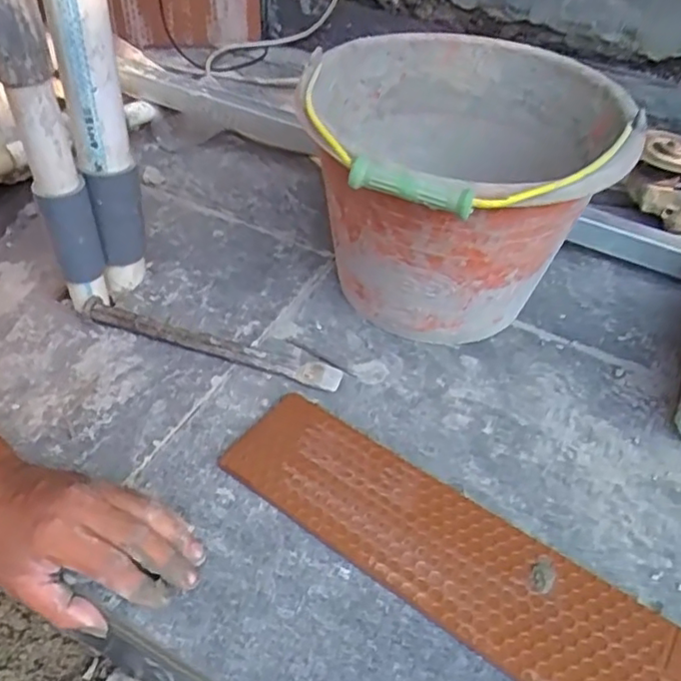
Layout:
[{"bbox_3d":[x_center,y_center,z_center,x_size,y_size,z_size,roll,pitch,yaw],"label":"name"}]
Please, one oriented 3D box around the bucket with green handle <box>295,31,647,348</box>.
[{"bbox_3d":[0.100,-0.134,0.547,0.253,0.213,0.292,0,44,-6],"label":"bucket with green handle"}]

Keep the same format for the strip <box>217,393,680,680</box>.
[{"bbox_3d":[0.095,0.158,0.405,0.394,0.008,0.088,28,50,22],"label":"strip"}]

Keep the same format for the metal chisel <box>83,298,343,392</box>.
[{"bbox_3d":[-0.115,0.005,0.537,0.236,0.018,0.023,14,44,8],"label":"metal chisel"}]

